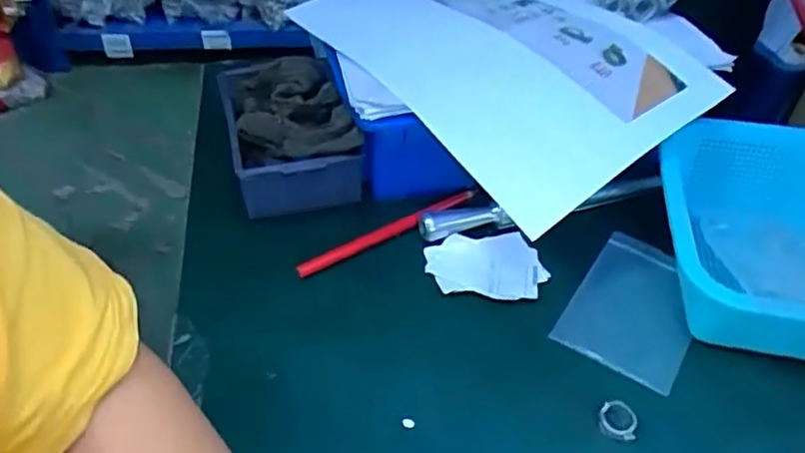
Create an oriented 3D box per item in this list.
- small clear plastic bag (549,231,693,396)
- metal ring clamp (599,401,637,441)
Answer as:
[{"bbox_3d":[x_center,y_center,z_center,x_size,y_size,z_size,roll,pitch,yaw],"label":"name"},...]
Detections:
[{"bbox_3d":[0.162,0.054,0.452,0.077,0.005,0.117,25,48,23],"label":"small clear plastic bag"},{"bbox_3d":[0.126,0.111,0.384,0.020,0.007,0.023,12,44,11],"label":"metal ring clamp"}]

